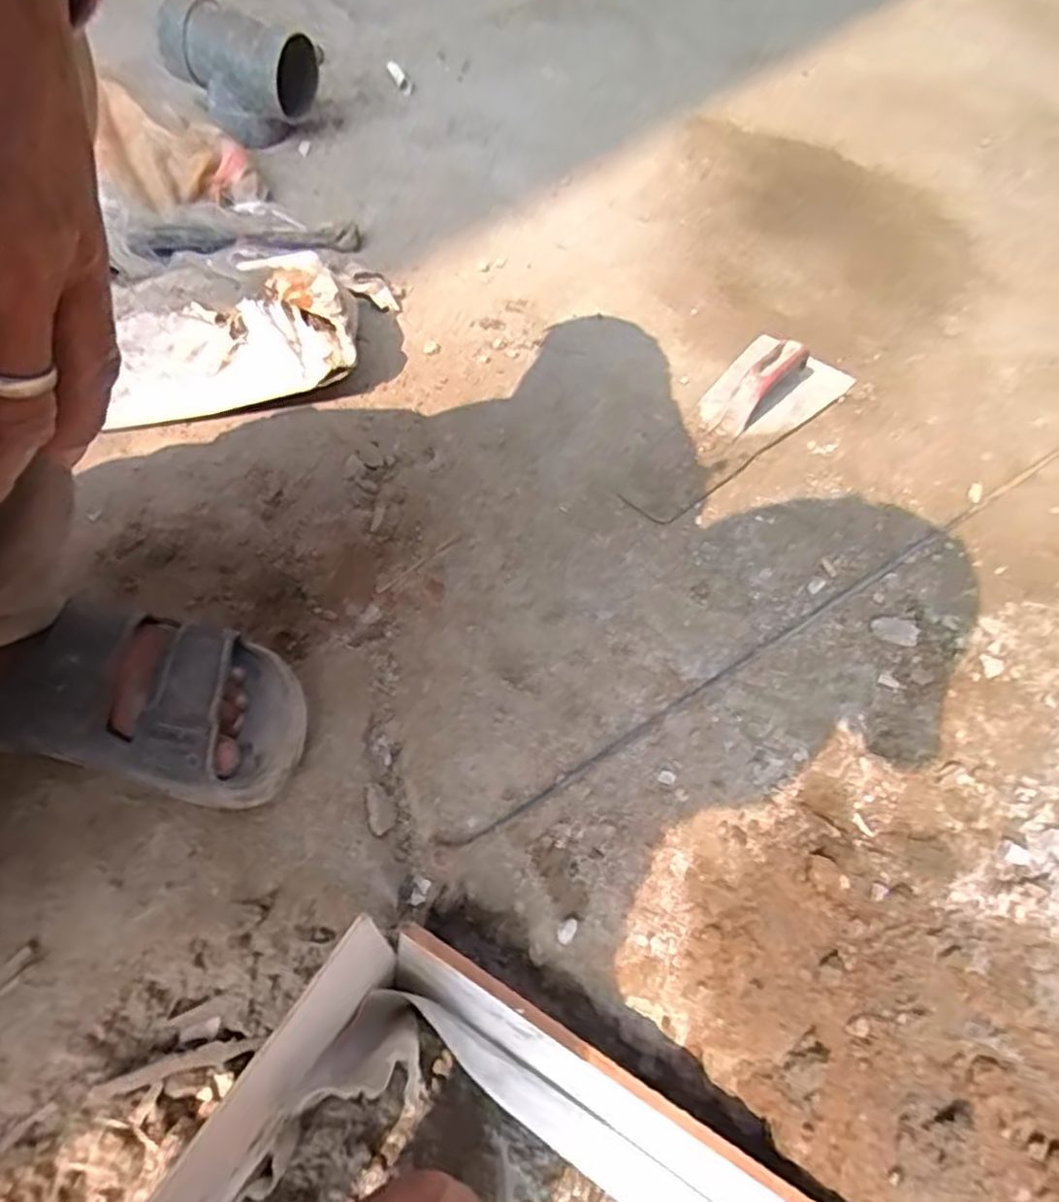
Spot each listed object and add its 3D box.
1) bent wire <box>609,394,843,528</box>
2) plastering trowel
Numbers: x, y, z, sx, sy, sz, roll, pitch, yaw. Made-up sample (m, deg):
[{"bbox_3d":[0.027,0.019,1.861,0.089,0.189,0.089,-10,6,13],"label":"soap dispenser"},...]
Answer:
[{"bbox_3d":[0.205,-0.131,0.652,0.269,0.005,0.050,-25,61,-18],"label":"bent wire"},{"bbox_3d":[0.241,-0.213,0.679,0.105,0.051,0.158,35,62,19],"label":"plastering trowel"}]

